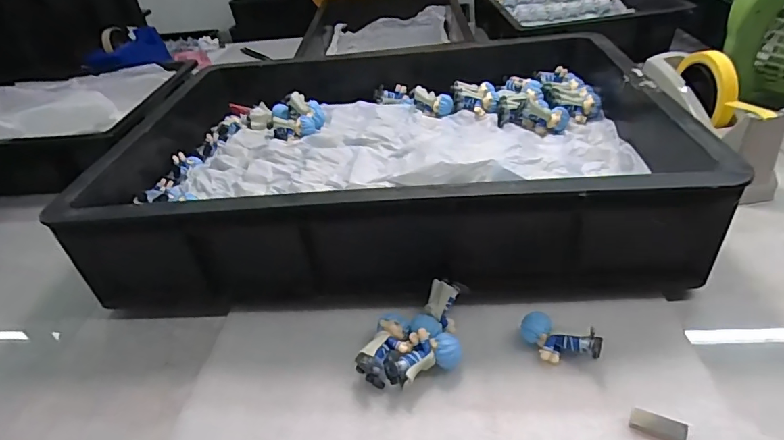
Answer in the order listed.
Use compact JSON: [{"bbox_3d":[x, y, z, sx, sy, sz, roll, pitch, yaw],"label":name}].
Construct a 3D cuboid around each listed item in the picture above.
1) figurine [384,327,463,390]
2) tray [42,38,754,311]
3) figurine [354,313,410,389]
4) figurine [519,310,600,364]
[{"bbox_3d":[0.027,0.112,0.374,0.065,0.027,0.031,-20,39,-15],"label":"figurine"},{"bbox_3d":[-0.014,-0.106,0.549,0.597,0.119,0.434,-5,38,3],"label":"tray"},{"bbox_3d":[-0.003,0.108,0.383,0.032,0.027,0.058,13,42,24],"label":"figurine"},{"bbox_3d":[0.136,0.099,0.376,0.062,0.025,0.030,14,43,26],"label":"figurine"}]

